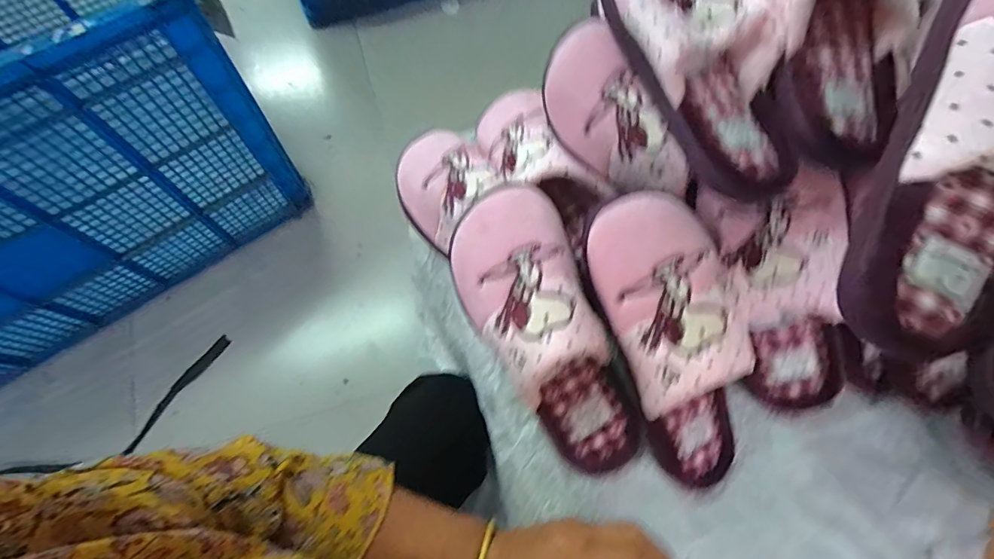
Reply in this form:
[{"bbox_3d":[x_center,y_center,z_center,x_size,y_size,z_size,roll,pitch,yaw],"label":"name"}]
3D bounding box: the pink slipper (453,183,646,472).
[{"bbox_3d":[0.045,0.047,0.348,0.097,0.082,0.238,-31,97,-7],"label":"pink slipper"}]

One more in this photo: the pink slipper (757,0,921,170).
[{"bbox_3d":[0.241,-0.195,0.316,0.104,0.070,0.227,-8,87,-5],"label":"pink slipper"}]

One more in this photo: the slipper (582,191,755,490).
[{"bbox_3d":[0.134,0.046,0.340,0.091,0.075,0.220,-22,103,-10],"label":"slipper"}]

